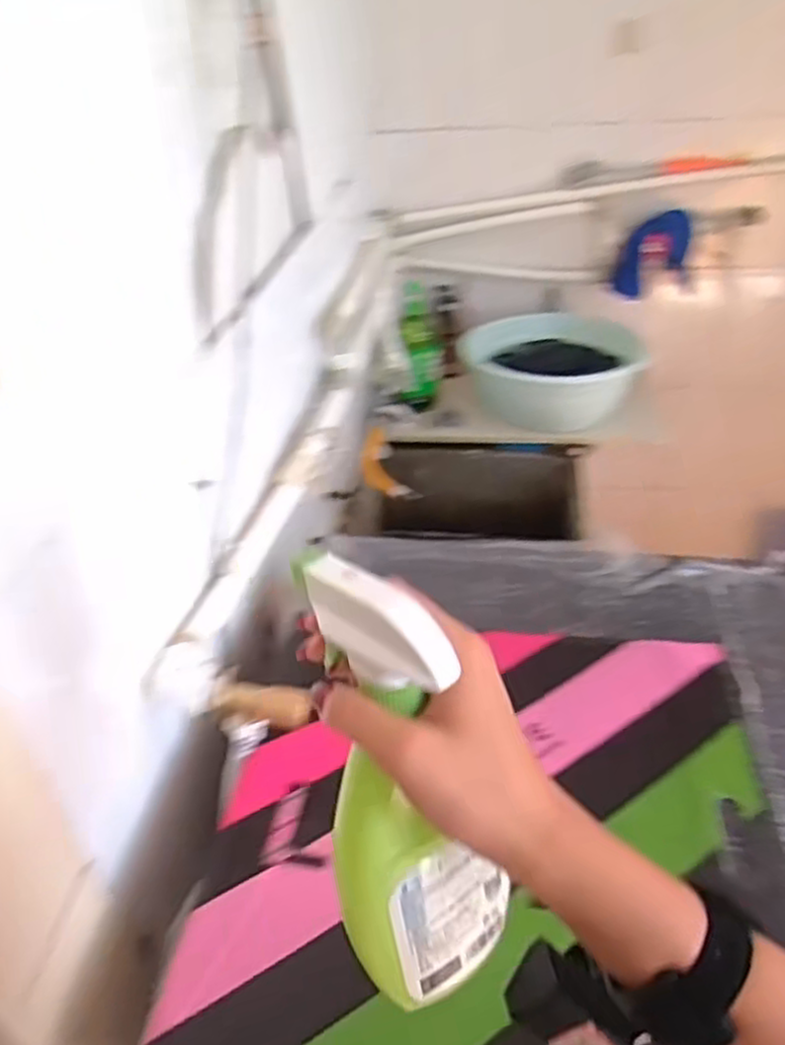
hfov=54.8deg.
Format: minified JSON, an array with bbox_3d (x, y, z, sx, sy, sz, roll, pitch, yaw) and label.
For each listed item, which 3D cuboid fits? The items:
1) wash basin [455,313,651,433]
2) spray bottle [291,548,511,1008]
[{"bbox_3d":[0.329,-0.330,1.605,0.384,0.149,0.284,14,40,22],"label":"wash basin"},{"bbox_3d":[0.011,0.137,0.343,0.078,0.250,0.059,-18,26,-18],"label":"spray bottle"}]

